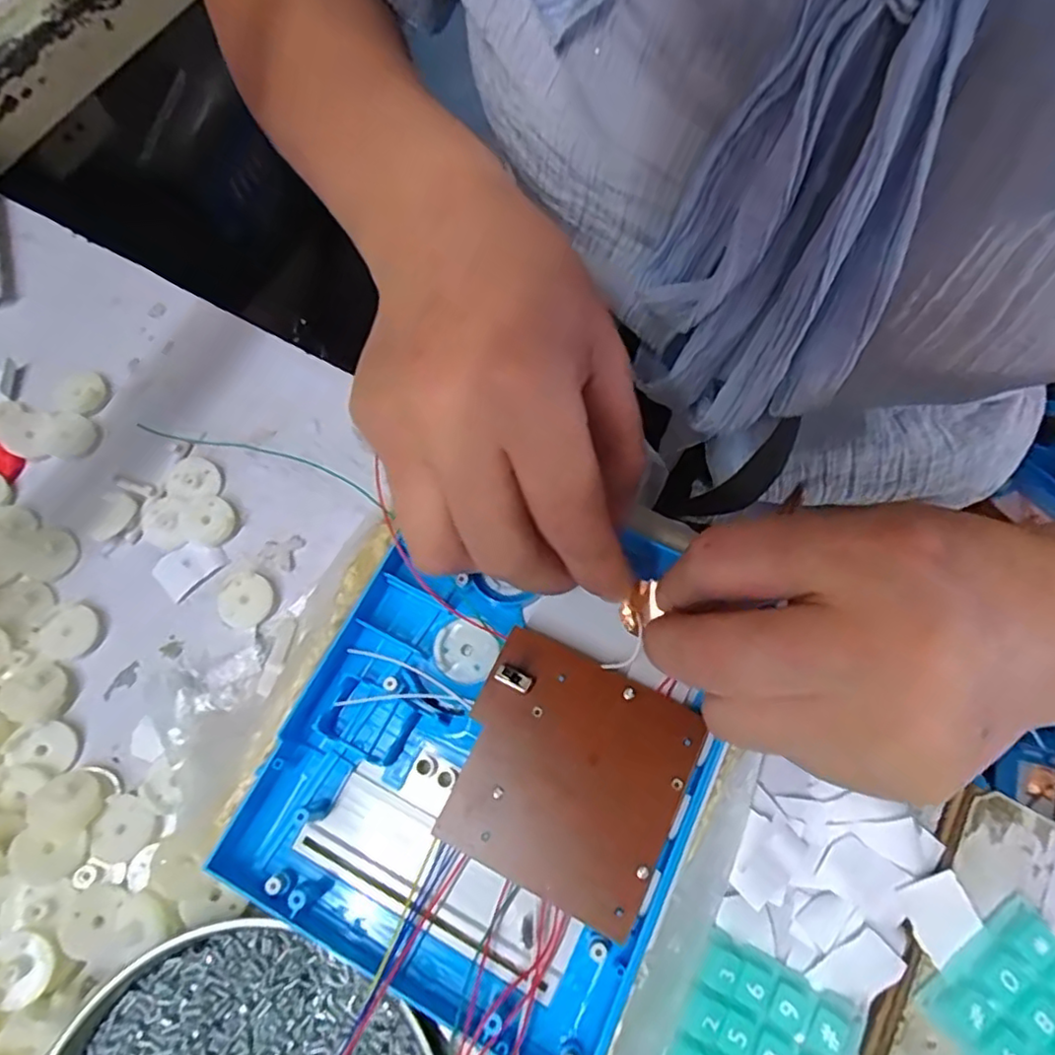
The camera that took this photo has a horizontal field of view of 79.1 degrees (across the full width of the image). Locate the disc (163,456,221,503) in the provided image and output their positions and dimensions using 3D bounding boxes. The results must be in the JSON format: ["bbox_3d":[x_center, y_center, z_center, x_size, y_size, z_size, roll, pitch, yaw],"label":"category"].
[{"bbox_3d":[-0.153,-0.022,0.294,0.024,0.006,0.023,-1,67,2],"label":"disc"}]

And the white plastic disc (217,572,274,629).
[{"bbox_3d":[-0.120,0.031,0.271,0.021,0.007,0.022,-1,67,2],"label":"white plastic disc"}]

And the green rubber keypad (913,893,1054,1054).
[{"bbox_3d":[0.158,0.155,0.196,0.047,0.013,0.054,-36,70,-12],"label":"green rubber keypad"}]

